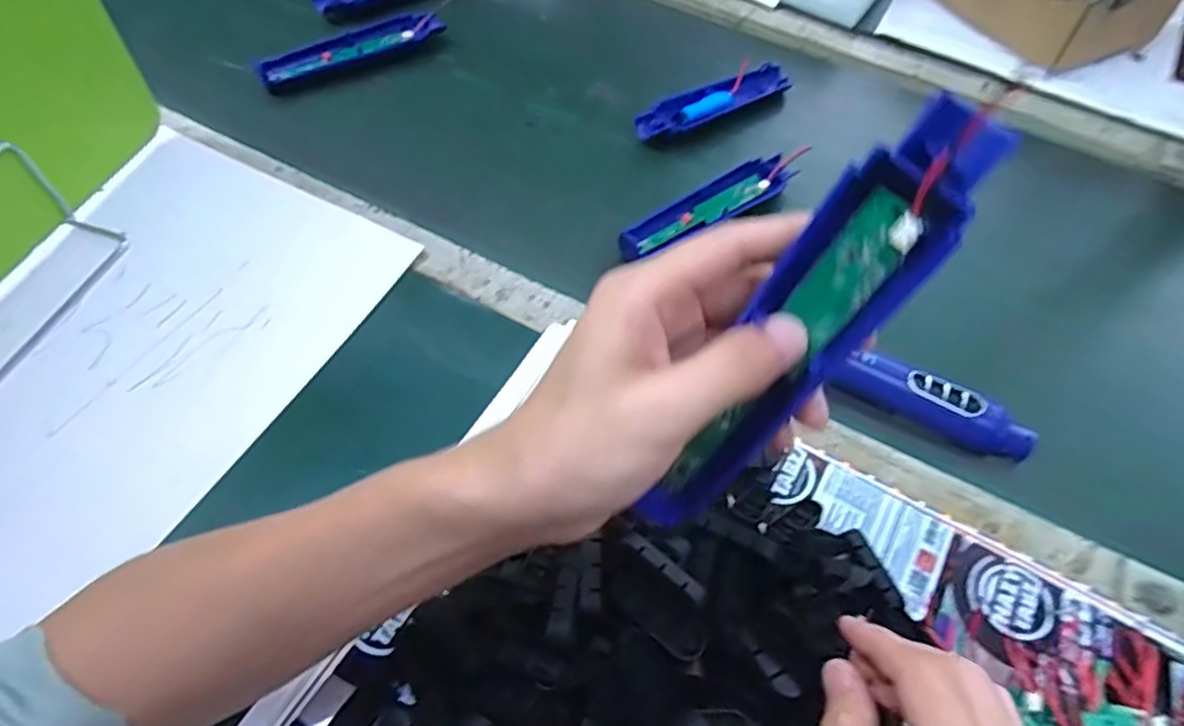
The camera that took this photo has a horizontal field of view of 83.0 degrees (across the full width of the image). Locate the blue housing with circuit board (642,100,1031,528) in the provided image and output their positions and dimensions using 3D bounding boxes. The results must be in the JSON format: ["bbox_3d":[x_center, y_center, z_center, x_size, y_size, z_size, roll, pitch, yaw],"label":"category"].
[{"bbox_3d":[0.070,-0.003,0.235,0.037,0.178,0.014,40,31,20],"label":"blue housing with circuit board"}]

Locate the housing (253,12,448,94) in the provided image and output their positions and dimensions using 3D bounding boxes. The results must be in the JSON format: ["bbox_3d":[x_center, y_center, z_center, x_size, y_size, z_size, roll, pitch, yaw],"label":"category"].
[{"bbox_3d":[-0.221,-0.292,0.618,0.170,0.018,0.035,-25,63,-18],"label":"housing"}]

